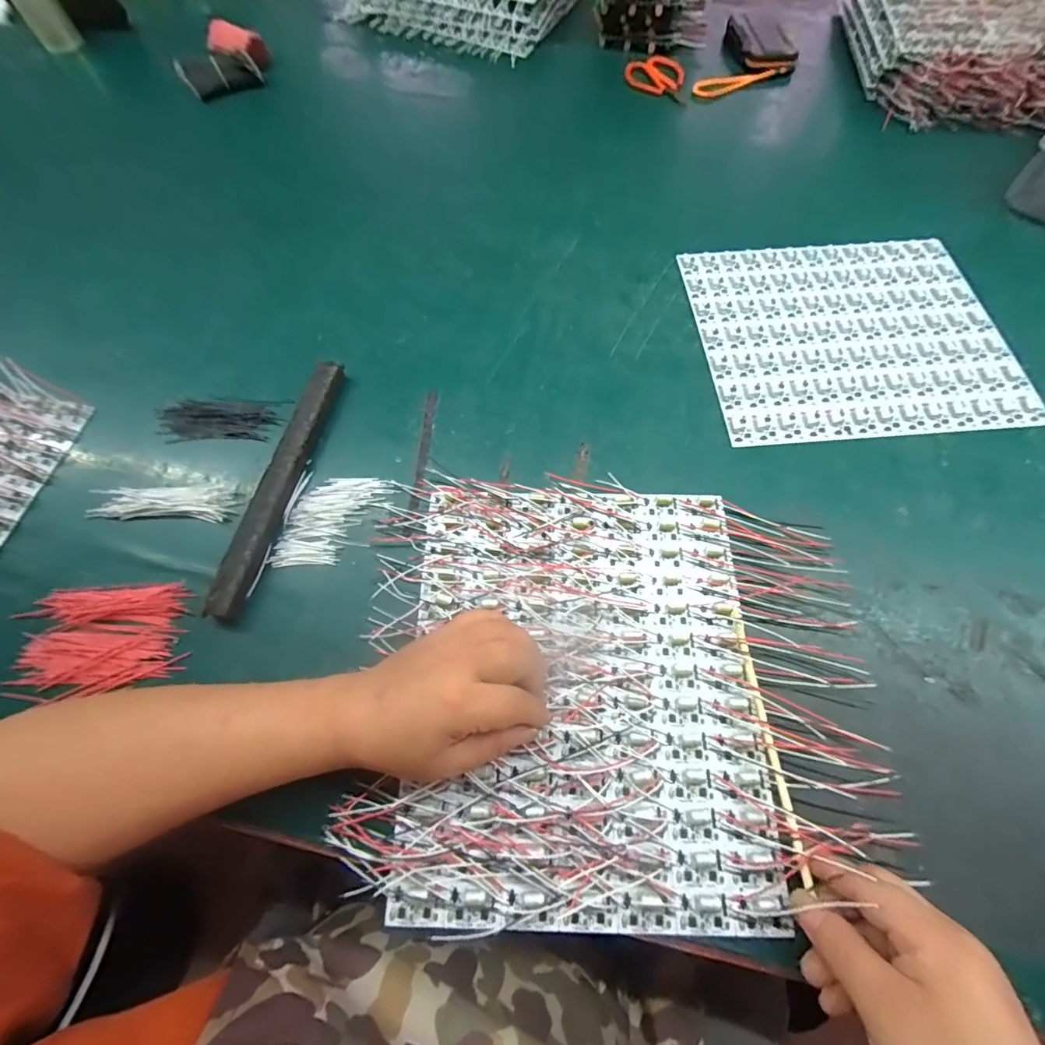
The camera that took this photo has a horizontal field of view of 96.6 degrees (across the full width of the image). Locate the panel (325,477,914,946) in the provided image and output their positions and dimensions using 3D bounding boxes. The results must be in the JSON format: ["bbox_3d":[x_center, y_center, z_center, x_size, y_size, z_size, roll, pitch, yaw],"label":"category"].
[{"bbox_3d":[0.066,0.106,0.329,0.349,0.024,0.293,-1,66,1],"label":"panel"}]

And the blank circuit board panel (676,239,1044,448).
[{"bbox_3d":[0.320,-0.188,0.457,0.286,0.004,0.241,-4,66,-1],"label":"blank circuit board panel"}]

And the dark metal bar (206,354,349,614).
[{"bbox_3d":[-0.200,-0.037,0.386,0.022,0.020,0.232,11,67,6],"label":"dark metal bar"}]

